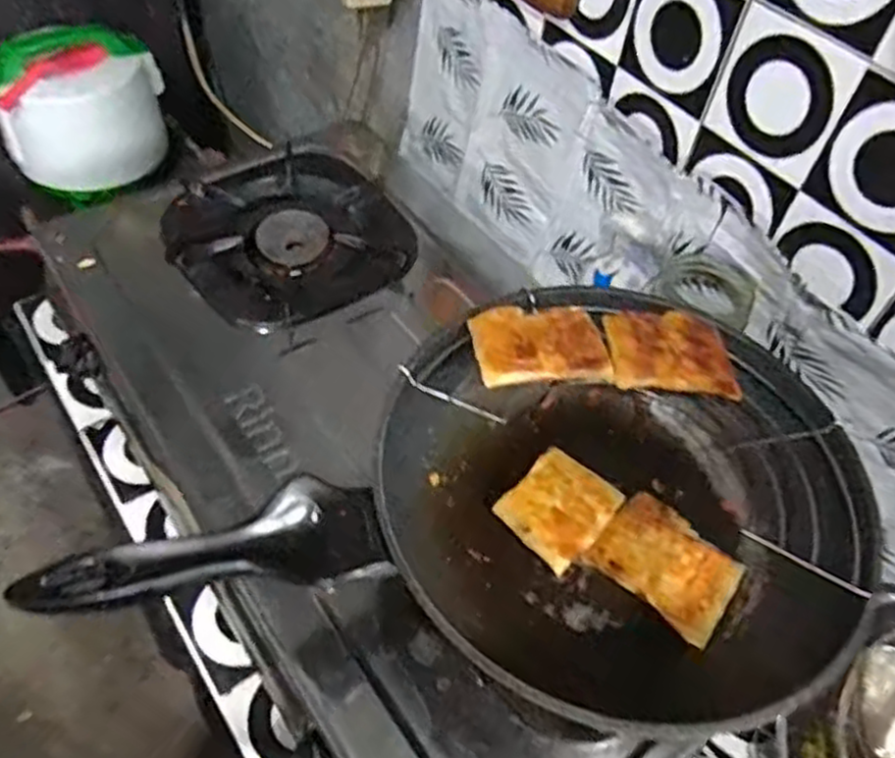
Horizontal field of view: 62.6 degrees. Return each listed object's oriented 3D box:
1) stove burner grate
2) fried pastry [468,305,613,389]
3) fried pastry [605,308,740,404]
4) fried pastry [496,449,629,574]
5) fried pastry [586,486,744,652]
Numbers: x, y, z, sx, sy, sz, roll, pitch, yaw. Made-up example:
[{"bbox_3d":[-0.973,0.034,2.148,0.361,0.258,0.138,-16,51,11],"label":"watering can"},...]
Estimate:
[{"bbox_3d":[-0.161,-0.141,0.732,0.202,0.047,0.222,-29,60,-25],"label":"stove burner grate"},{"bbox_3d":[0.063,-0.025,0.505,0.087,0.012,0.065,-2,52,-7],"label":"fried pastry"},{"bbox_3d":[0.153,-0.020,0.505,0.083,0.014,0.066,5,52,-2],"label":"fried pastry"},{"bbox_3d":[0.079,0.090,0.519,0.065,0.017,0.070,38,58,22],"label":"fried pastry"},{"bbox_3d":[0.150,0.124,0.498,0.090,0.012,0.067,37,57,21],"label":"fried pastry"}]

